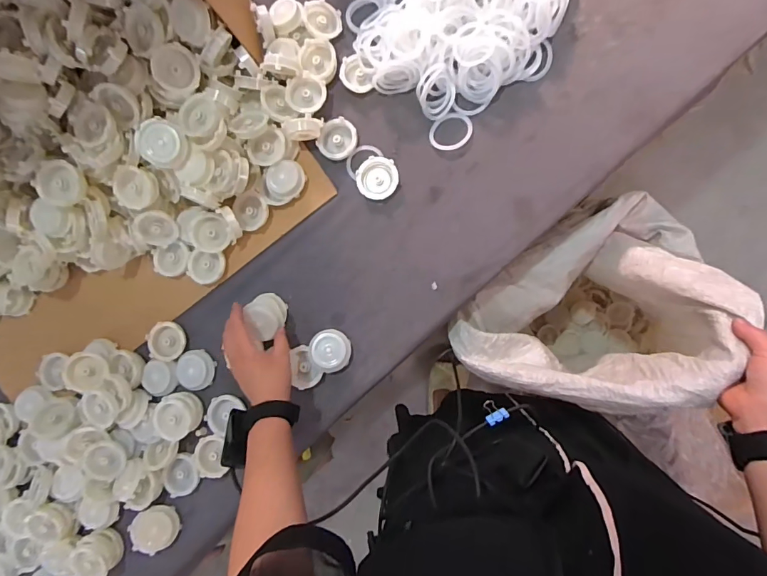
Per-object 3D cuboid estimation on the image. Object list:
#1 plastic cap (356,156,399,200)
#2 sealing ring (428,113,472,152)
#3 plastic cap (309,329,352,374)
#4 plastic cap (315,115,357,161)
[{"bbox_3d":[-0.008,-0.155,0.611,0.057,0.016,0.057,-1,86,9],"label":"plastic cap"},{"bbox_3d":[0.095,-0.221,0.607,0.058,0.004,0.053,-1,86,9],"label":"sealing ring"},{"bbox_3d":[-0.074,0.089,0.605,0.055,0.020,0.058,-1,86,9],"label":"plastic cap"},{"bbox_3d":[-0.066,-0.216,0.631,0.054,0.020,0.057,-1,86,9],"label":"plastic cap"}]

